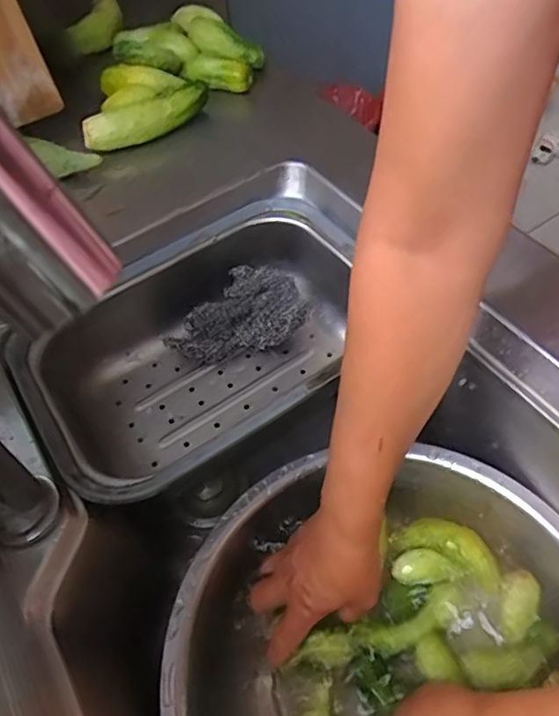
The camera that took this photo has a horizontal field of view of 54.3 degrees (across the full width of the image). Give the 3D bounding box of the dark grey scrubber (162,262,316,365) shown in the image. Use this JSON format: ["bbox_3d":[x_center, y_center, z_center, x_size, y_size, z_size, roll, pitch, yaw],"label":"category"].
[{"bbox_3d":[-0.045,-0.038,0.571,0.135,0.056,0.087,-23,56,-11],"label":"dark grey scrubber"}]

